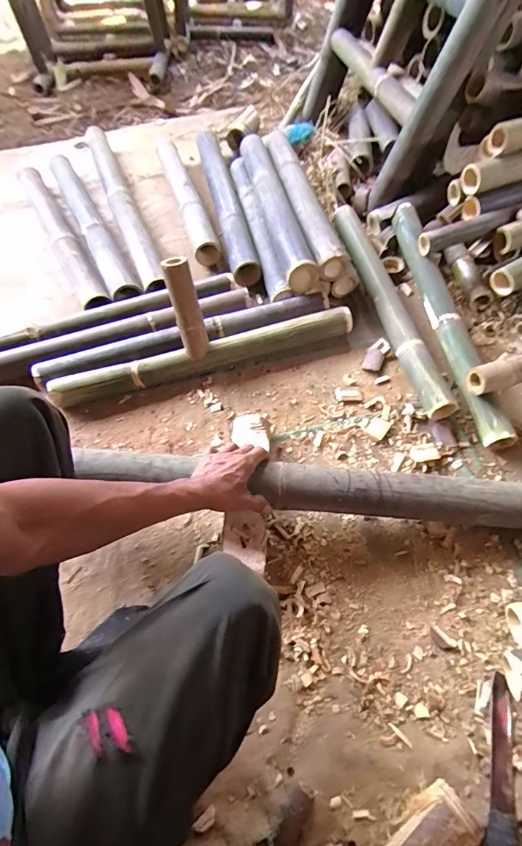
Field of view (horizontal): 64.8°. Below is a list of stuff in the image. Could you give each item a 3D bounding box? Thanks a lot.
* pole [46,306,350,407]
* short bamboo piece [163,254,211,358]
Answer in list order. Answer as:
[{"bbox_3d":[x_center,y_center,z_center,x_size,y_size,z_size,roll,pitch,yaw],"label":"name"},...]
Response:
[{"bbox_3d":[-0.114,-0.149,0.919,0.656,0.072,0.060,-17,59,-7],"label":"pole"},{"bbox_3d":[-0.152,-0.234,0.845,0.054,0.208,0.056,-14,38,-5],"label":"short bamboo piece"}]

